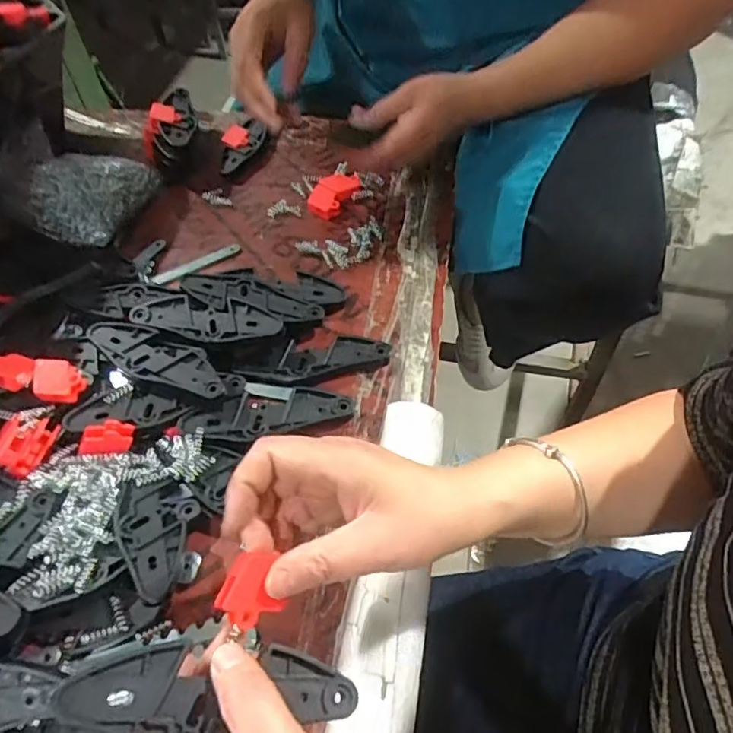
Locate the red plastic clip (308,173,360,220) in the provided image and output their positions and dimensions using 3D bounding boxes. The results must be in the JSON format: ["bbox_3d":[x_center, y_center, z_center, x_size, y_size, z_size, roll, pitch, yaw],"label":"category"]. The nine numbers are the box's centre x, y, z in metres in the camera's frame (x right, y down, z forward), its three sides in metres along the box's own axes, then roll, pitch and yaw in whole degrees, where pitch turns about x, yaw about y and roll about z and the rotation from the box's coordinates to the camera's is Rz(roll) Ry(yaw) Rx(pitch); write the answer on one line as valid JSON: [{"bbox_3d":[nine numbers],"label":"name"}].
[{"bbox_3d":[-0.035,-0.177,0.587,0.035,0.021,0.055,30,60,23],"label":"red plastic clip"}]

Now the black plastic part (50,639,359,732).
[{"bbox_3d":[-0.065,0.144,0.252,0.125,0.005,0.039,10,49,-19],"label":"black plastic part"}]

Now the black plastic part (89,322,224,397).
[{"bbox_3d":[-0.159,-0.007,0.441,0.123,0.014,0.042,17,56,16],"label":"black plastic part"}]

